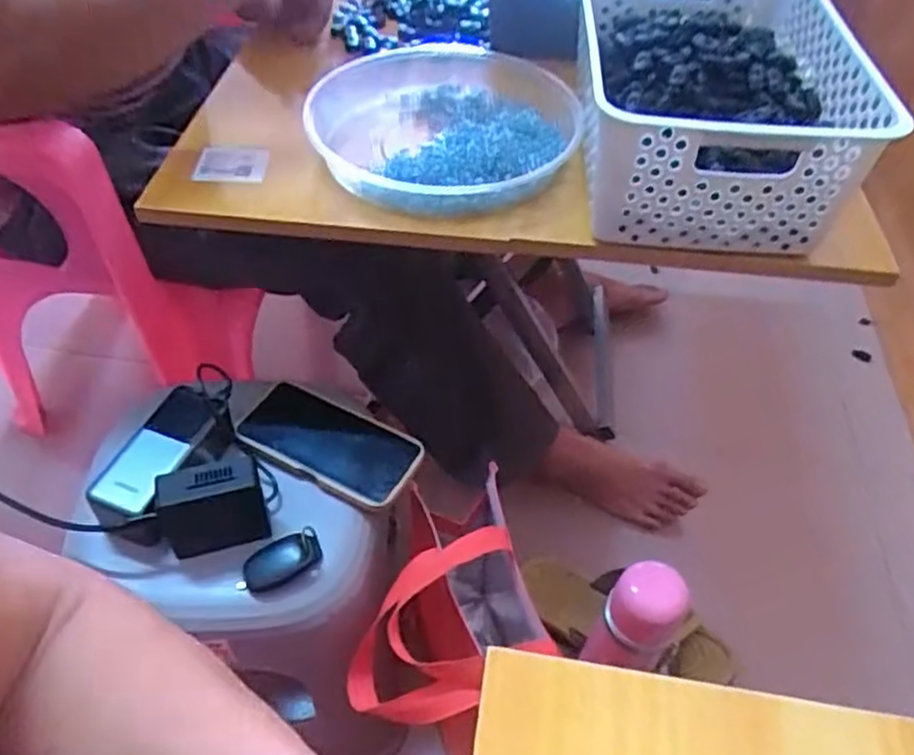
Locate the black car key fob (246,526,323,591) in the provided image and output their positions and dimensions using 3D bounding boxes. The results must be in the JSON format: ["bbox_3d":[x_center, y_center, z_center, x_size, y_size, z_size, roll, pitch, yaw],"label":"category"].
[{"bbox_3d":[-0.140,0.150,0.584,0.062,0.024,0.032,-18,51,-18],"label":"black car key fob"}]

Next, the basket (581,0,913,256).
[{"bbox_3d":[0.198,-0.233,0.589,0.197,0.115,0.299,4,47,1],"label":"basket"}]

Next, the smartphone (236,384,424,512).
[{"bbox_3d":[-0.119,0.060,0.662,0.168,0.012,0.084,20,54,18],"label":"smartphone"}]

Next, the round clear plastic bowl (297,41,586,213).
[{"bbox_3d":[-0.012,-0.224,0.639,0.219,0.056,0.254,-2,48,-5],"label":"round clear plastic bowl"}]

